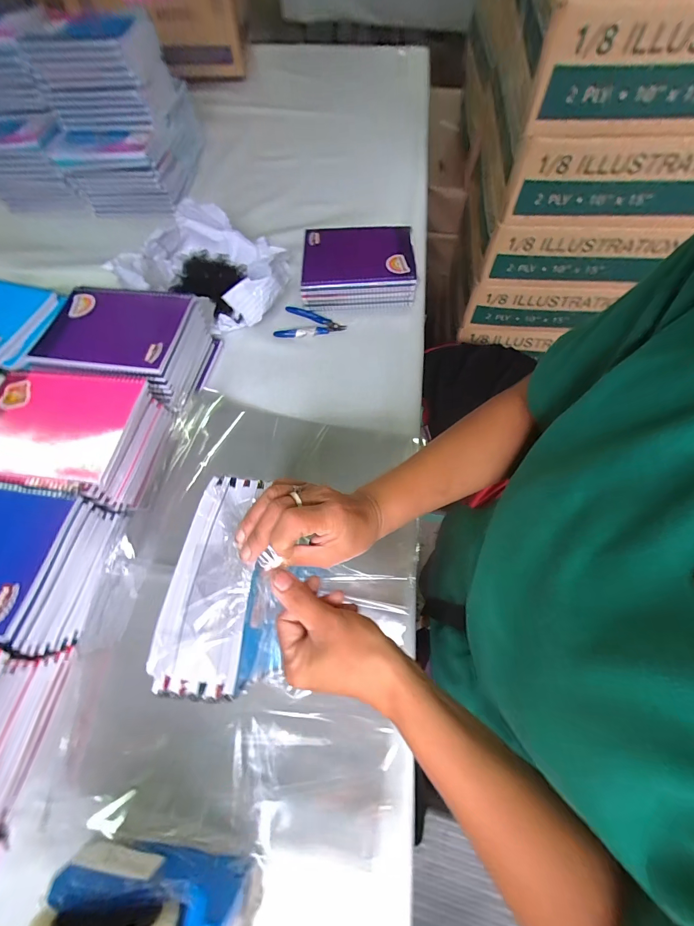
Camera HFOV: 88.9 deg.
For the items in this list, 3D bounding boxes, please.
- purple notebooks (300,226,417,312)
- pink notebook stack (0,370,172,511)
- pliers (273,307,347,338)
[{"bbox_3d":[0.023,-0.359,0.649,0.206,0.070,0.168,-2,64,0],"label":"purple notebooks"},{"bbox_3d":[-0.368,-0.035,0.468,0.195,0.080,0.160,8,66,5],"label":"pink notebook stack"},{"bbox_3d":[-0.064,-0.239,0.625,0.113,0.011,0.068,16,65,9],"label":"pliers"}]

